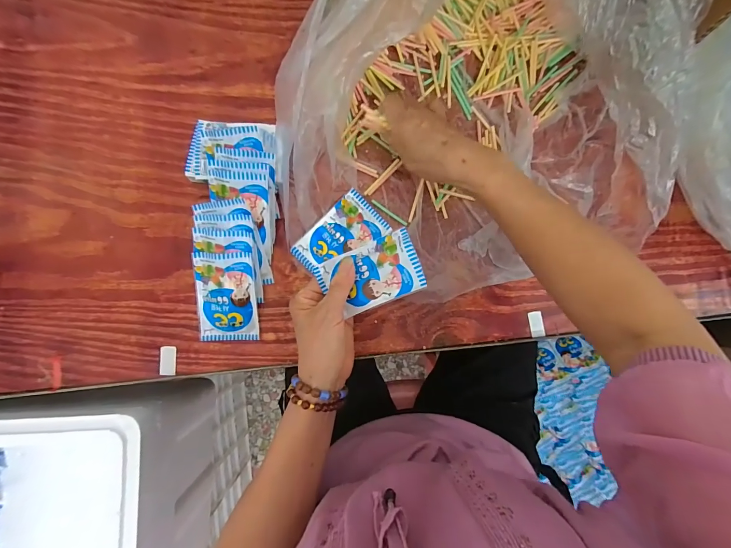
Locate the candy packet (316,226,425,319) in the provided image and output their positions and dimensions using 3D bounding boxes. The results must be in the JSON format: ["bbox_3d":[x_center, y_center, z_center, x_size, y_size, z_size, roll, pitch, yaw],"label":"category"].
[{"bbox_3d":[0.006,0.001,0.341,0.097,0.016,0.061,-24,88,20],"label":"candy packet"}]

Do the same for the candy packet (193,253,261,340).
[{"bbox_3d":[-0.157,0.027,0.385,0.064,0.010,0.102,-2,107,-2],"label":"candy packet"}]

